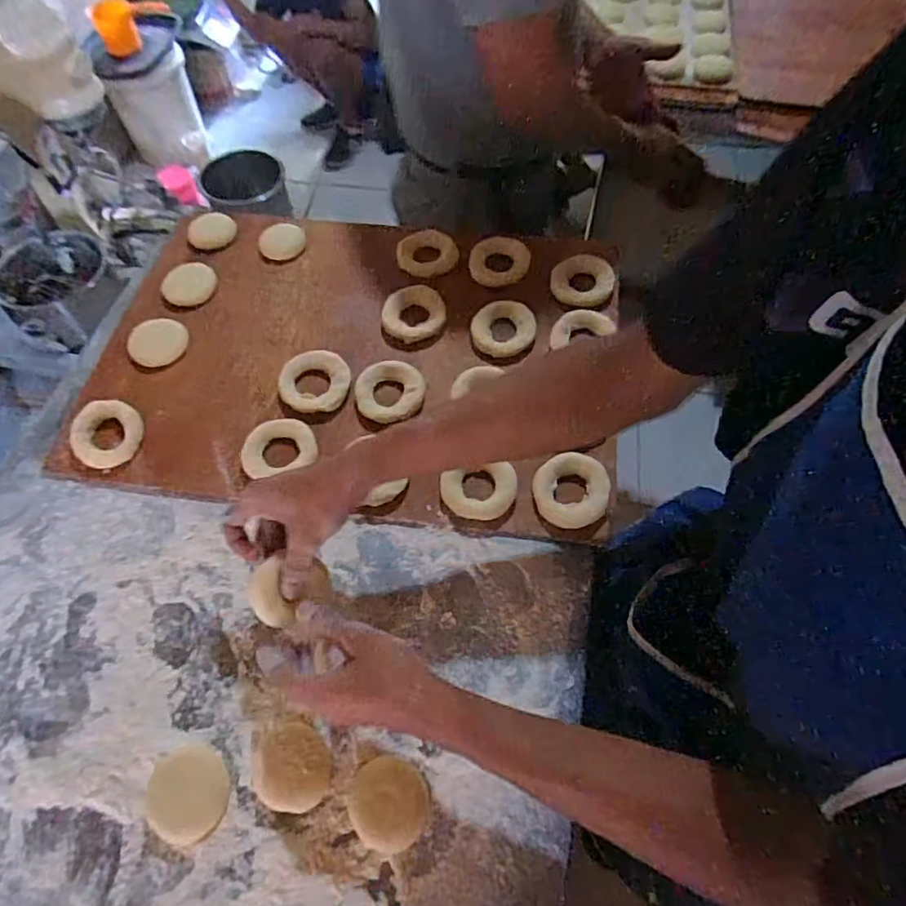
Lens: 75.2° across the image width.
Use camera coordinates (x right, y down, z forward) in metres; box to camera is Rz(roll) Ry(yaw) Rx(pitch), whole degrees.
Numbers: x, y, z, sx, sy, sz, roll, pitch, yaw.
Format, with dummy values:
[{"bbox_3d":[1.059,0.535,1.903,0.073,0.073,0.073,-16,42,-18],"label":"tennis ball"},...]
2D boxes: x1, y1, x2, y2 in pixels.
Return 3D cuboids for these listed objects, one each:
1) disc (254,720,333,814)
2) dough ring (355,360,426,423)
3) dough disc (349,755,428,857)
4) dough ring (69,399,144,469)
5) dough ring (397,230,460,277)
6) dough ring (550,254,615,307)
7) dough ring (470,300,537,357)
[{"bbox_3d":[-0.131,0.256,0.480,0.057,0.022,0.064,-6,63,-2],"label":"disc"},{"bbox_3d":[-0.069,-0.069,0.649,0.075,0.015,0.075,-6,63,-2],"label":"dough ring"},{"bbox_3d":[-0.052,0.281,0.472,0.063,0.011,0.063,0,63,1],"label":"dough disc"},{"bbox_3d":[-0.371,-0.022,0.630,0.064,0.021,0.074,-7,63,-3],"label":"dough ring"},{"bbox_3d":[-0.031,-0.259,0.751,0.076,0.021,0.065,2,63,2],"label":"dough ring"},{"bbox_3d":[0.157,-0.211,0.712,0.073,0.012,0.065,11,63,7],"label":"dough ring"},{"bbox_3d":[0.062,-0.149,0.699,0.073,0.013,0.074,0,63,1],"label":"dough ring"}]

